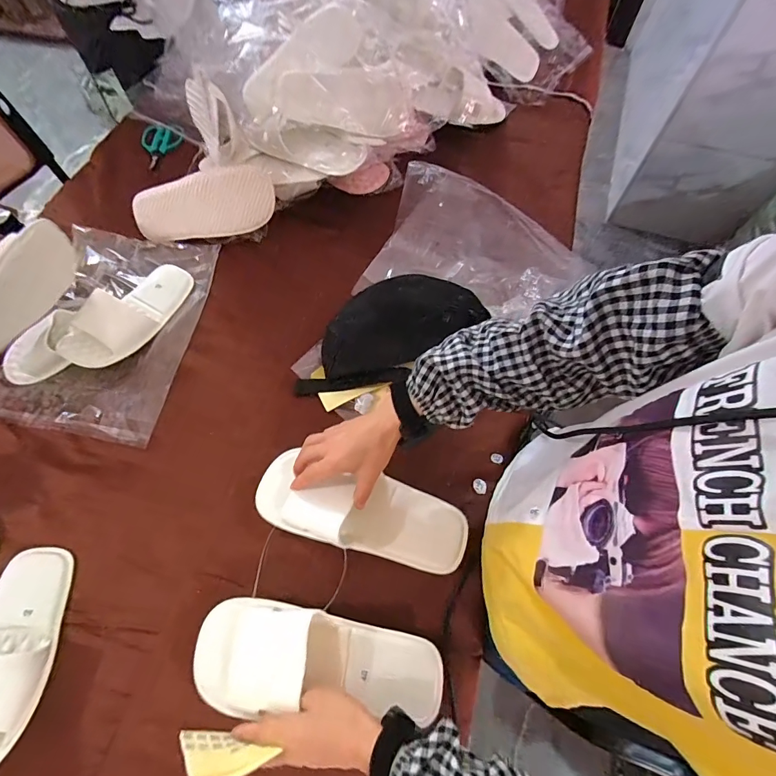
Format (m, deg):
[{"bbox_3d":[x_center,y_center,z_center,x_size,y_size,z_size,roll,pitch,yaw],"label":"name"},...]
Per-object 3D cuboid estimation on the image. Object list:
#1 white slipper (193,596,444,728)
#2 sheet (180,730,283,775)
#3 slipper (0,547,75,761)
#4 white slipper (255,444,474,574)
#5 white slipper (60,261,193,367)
[{"bbox_3d":[-0.078,0.311,0.455,0.277,0.053,0.106,8,68,-2],"label":"white slipper"},{"bbox_3d":[-0.165,0.359,0.398,0.062,0.082,0.013,17,69,-34],"label":"sheet"},{"bbox_3d":[-0.463,0.316,0.480,0.093,0.061,0.236,-6,51,-1],"label":"slipper"},{"bbox_3d":[-0.036,0.159,0.528,0.280,0.062,0.103,13,69,1],"label":"white slipper"},{"bbox_3d":[-0.425,-0.129,0.666,0.085,0.059,0.226,28,59,12],"label":"white slipper"}]

